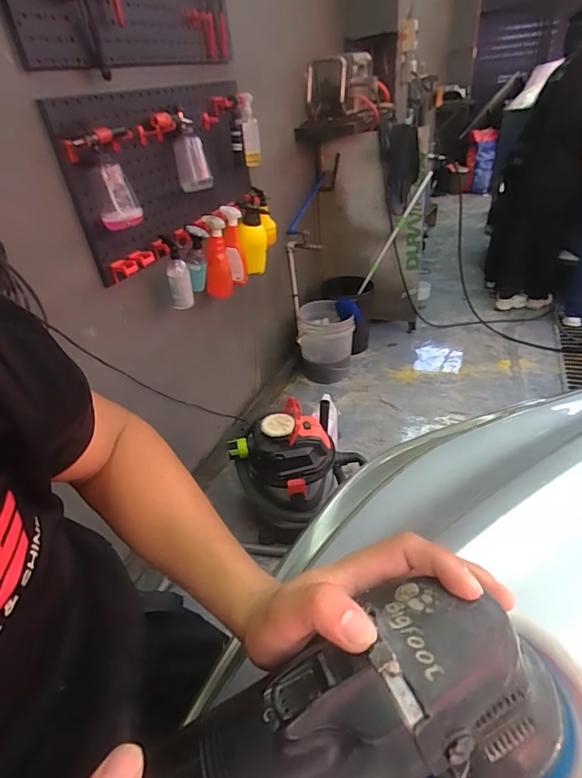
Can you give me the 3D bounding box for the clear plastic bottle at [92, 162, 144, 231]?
[{"bbox_3d":[-0.459,-0.507,1.139,0.101,0.152,0.097,-17,38,-16],"label":"clear plastic bottle"}]

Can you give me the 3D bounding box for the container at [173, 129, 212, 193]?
[{"bbox_3d":[-0.324,-0.746,1.420,0.105,0.174,0.082,-13,37,-11],"label":"container"}]

